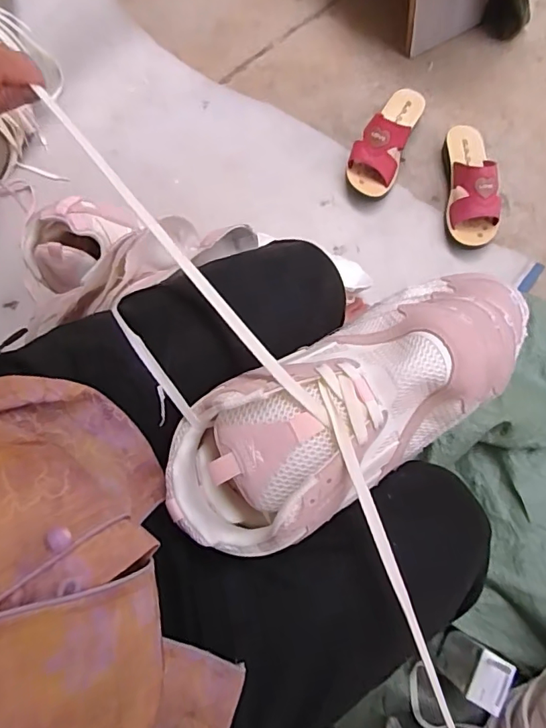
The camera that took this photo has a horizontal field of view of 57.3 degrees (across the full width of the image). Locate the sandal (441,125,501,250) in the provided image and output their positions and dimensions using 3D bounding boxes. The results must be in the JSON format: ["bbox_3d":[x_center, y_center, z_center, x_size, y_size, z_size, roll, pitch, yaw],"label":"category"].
[{"bbox_3d":[0.338,-0.309,0.842,0.081,0.084,0.228,3,75,3],"label":"sandal"}]

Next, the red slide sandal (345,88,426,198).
[{"bbox_3d":[0.202,-0.399,0.875,0.084,0.077,0.216,26,77,9],"label":"red slide sandal"}]

